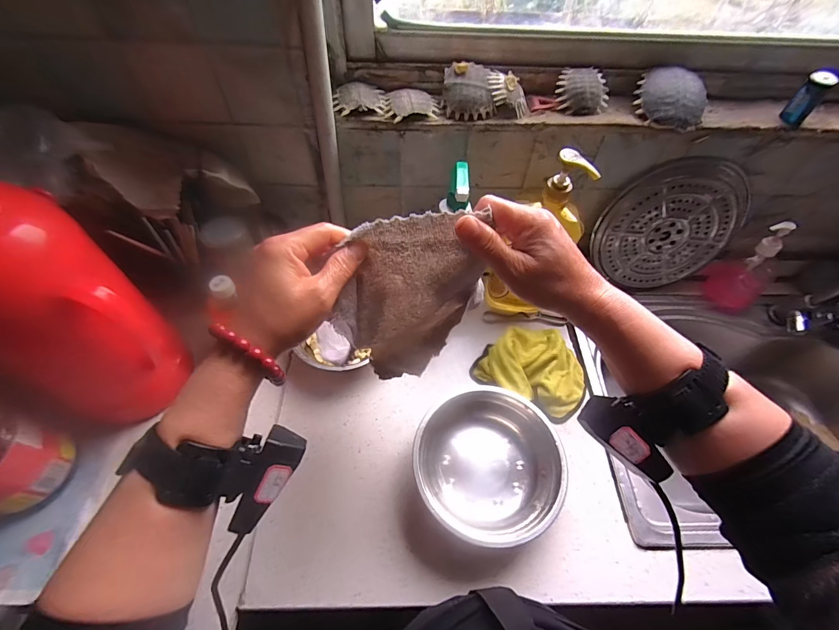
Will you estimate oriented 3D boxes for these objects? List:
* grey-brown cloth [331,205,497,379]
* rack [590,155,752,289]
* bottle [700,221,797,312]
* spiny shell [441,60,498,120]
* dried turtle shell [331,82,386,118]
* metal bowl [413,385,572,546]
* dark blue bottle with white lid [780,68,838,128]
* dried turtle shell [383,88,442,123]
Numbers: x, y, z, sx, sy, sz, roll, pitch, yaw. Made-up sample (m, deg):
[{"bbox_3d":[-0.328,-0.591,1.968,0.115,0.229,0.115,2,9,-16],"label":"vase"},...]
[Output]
[{"bbox_3d":[-0.011,0.010,0.370,0.123,0.239,0.046,-10,58,-11],"label":"grey-brown cloth"},{"bbox_3d":[0.439,-0.151,0.678,0.247,0.236,0.018,-6,41,5],"label":"rack"},{"bbox_3d":[0.598,-0.085,0.708,0.067,0.171,0.101,-34,63,-23],"label":"bottle"},{"bbox_3d":[0.070,-0.318,0.546,0.079,0.045,0.074,-11,57,-10],"label":"spiny shell"},{"bbox_3d":[-0.085,-0.309,0.546,0.071,0.019,0.059,-5,56,-6],"label":"dried turtle shell"},{"bbox_3d":[0.093,0.210,0.541,0.196,0.059,0.192,1,55,-2],"label":"metal bowl"},{"bbox_3d":[0.547,-0.305,0.543,0.030,0.067,0.032,35,61,20],"label":"dark blue bottle with white lid"},{"bbox_3d":[-0.010,-0.297,0.545,0.076,0.018,0.051,-3,56,-5],"label":"dried turtle shell"}]

